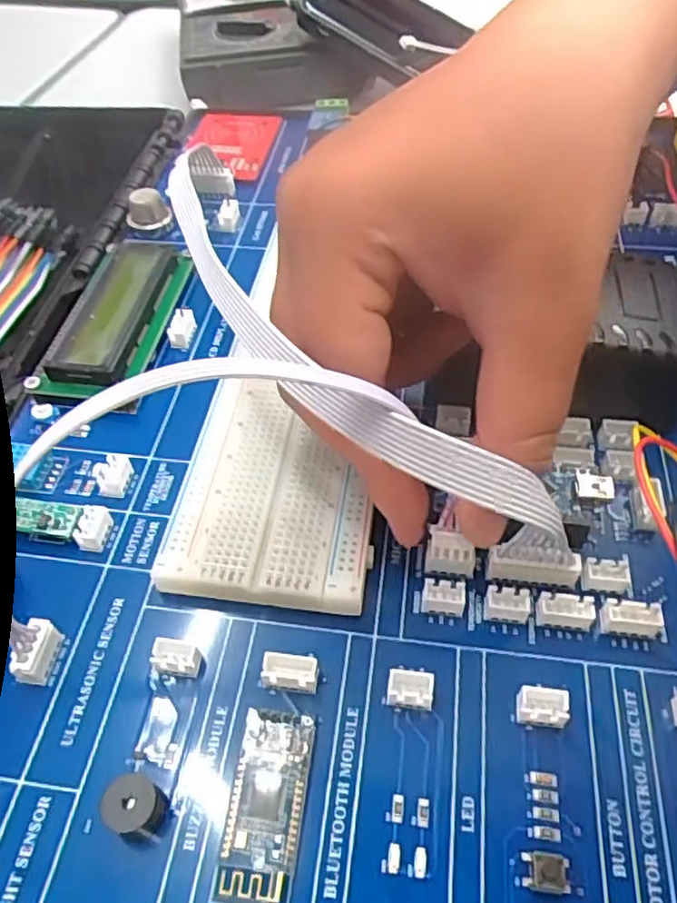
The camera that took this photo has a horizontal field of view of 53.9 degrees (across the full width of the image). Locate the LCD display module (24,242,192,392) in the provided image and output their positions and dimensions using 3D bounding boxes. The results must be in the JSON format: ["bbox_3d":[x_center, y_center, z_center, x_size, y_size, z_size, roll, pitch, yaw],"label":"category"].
[{"bbox_3d":[-0.078,-0.047,0.237,0.032,0.015,0.071,8,52,10],"label":"LCD display module"}]

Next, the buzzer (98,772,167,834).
[{"bbox_3d":[-0.043,0.076,0.142,0.013,0.009,0.011,17,53,17],"label":"buzzer"}]

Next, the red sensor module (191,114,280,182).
[{"bbox_3d":[-0.053,-0.150,0.324,0.041,0.005,0.058,4,52,7],"label":"red sensor module"}]

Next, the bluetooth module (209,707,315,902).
[{"bbox_3d":[-0.016,0.076,0.145,0.016,0.005,0.038,4,51,7],"label":"bluetooth module"}]

